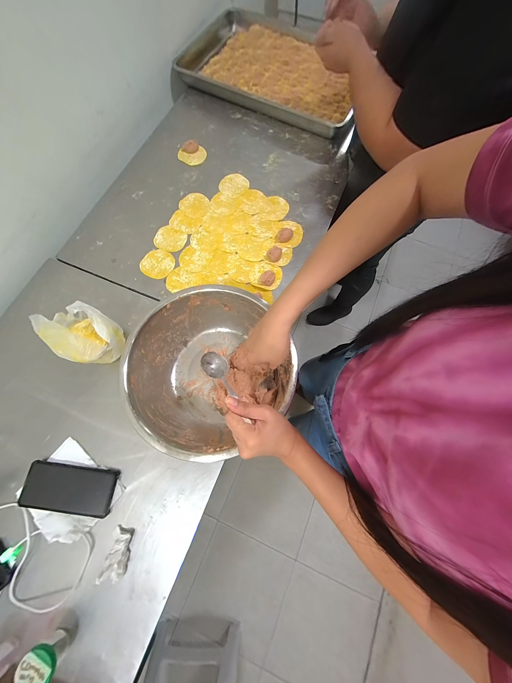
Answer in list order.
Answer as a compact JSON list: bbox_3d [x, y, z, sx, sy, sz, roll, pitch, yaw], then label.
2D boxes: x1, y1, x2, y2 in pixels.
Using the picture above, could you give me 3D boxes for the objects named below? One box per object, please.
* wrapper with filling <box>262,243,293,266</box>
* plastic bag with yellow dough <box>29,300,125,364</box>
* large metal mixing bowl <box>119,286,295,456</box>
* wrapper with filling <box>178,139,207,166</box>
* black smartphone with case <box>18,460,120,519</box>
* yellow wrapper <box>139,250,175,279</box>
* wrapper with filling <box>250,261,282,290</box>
[{"bbox_3d":[0.054,-0.224,0.576,0.070,0.023,0.062,17,75,6],"label":"wrapper with filling"},{"bbox_3d":[-0.328,-0.011,0.450,0.104,0.148,0.103,23,75,7],"label":"plastic bag with yellow dough"},{"bbox_3d":[-0.084,0.054,0.440,0.265,0.126,0.263,0,74,1],"label":"large metal mixing bowl"},{"bbox_3d":[-0.190,-0.558,0.681,0.082,0.024,0.078,0,74,1],"label":"wrapper with filling"},{"bbox_3d":[-0.351,0.276,0.434,0.162,0.018,0.077,9,74,3],"label":"black smartphone with case"},{"bbox_3d":[-0.247,-0.195,0.578,0.078,0.005,0.077,26,76,8],"label":"yellow wrapper"},{"bbox_3d":[0.022,-0.165,0.554,0.077,0.023,0.070,0,74,1],"label":"wrapper with filling"}]

